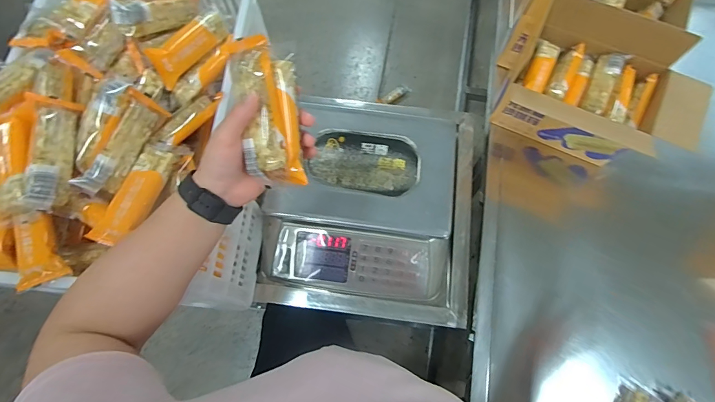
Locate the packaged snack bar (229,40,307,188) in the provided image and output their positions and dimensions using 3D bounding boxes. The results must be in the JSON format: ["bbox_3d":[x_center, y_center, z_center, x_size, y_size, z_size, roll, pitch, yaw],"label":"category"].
[{"bbox_3d":[-0.078,-0.079,0.347,0.052,0.031,0.131,-12,103,-6],"label":"packaged snack bar"}]

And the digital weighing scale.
[{"bbox_3d":[0.011,-0.010,0.696,0.337,0.090,0.357,7,72,0],"label":"digital weighing scale"}]

